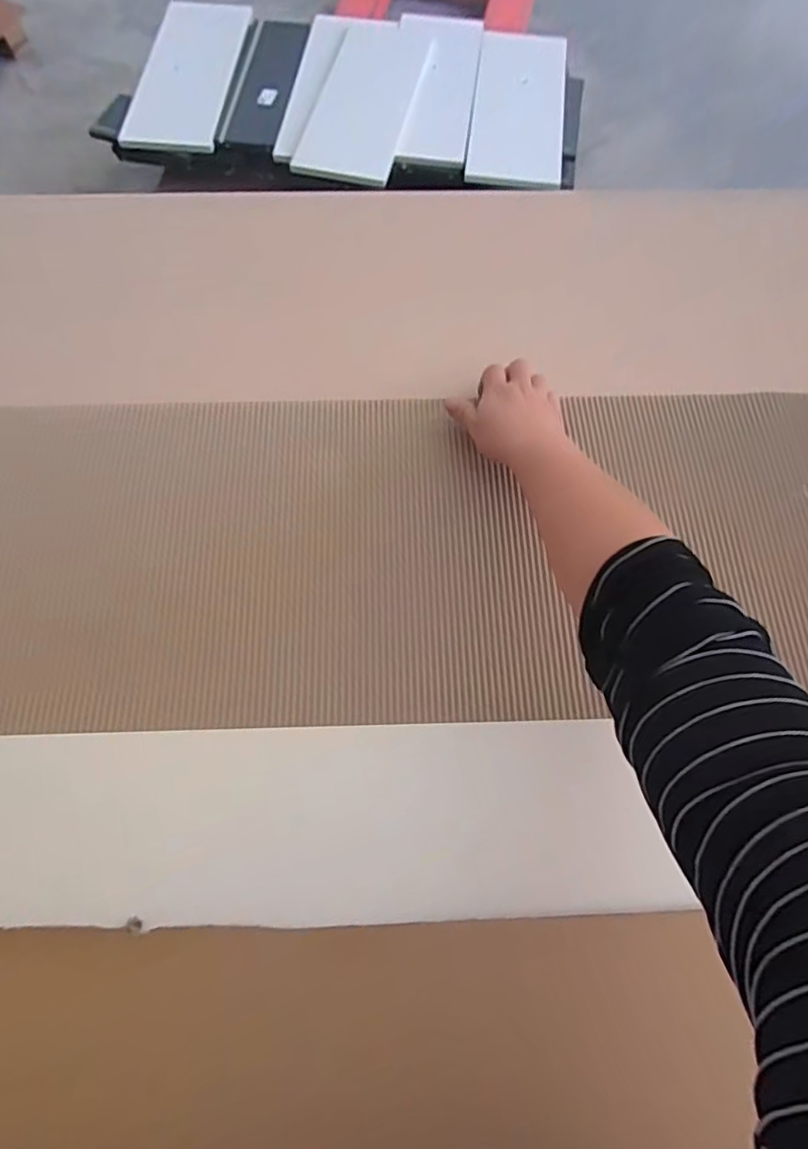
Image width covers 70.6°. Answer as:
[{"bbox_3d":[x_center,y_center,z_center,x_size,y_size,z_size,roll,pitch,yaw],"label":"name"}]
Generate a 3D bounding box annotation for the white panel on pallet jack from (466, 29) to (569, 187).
[{"bbox_3d":[0.308,-1.249,1.506,0.241,0.018,0.580,7,71,2],"label":"white panel on pallet jack"}]

